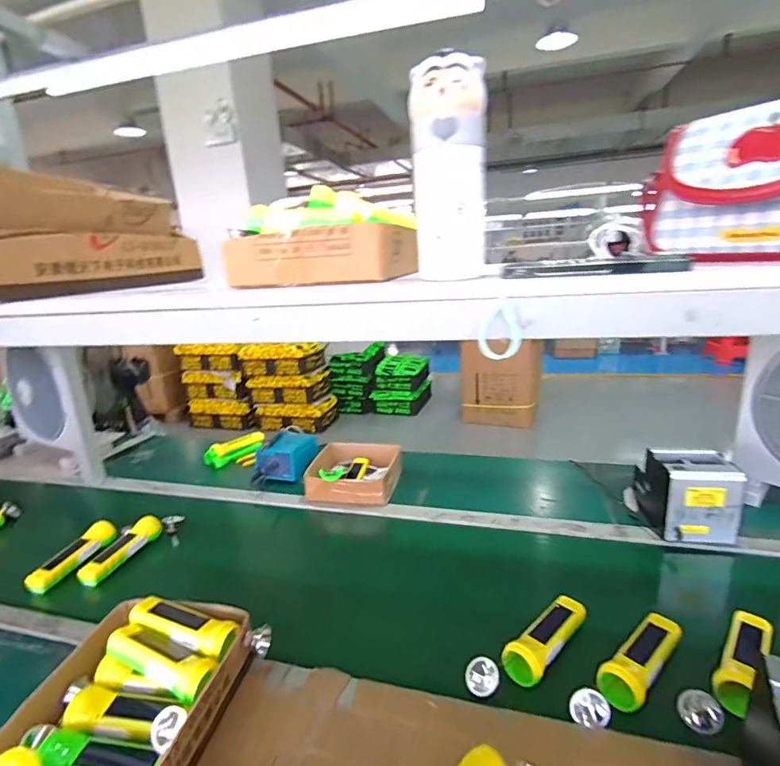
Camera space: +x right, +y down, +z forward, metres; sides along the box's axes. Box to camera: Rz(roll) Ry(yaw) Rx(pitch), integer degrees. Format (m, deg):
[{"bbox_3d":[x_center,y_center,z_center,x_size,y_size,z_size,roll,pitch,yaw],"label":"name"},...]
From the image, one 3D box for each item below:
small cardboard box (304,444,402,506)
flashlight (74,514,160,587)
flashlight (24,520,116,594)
[{"bbox_3d":[-0.085,0.224,1.162,0.213,0.069,0.222,-1,17,10],"label":"small cardboard box"},{"bbox_3d":[-0.549,0.335,0.921,0.052,0.044,0.171,3,18,23],"label":"flashlight"},{"bbox_3d":[-0.646,0.354,0.941,0.059,0.043,0.191,0,17,13],"label":"flashlight"}]

